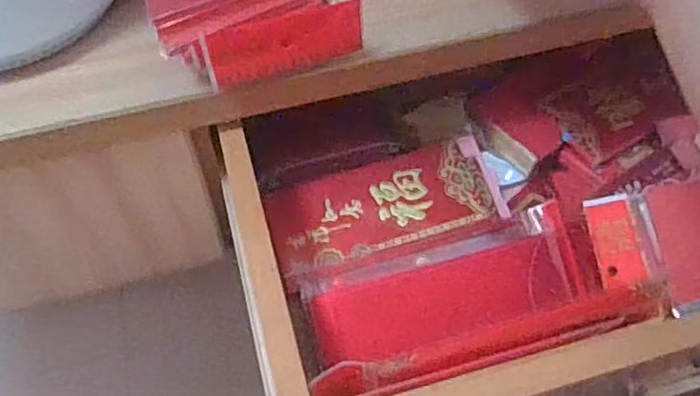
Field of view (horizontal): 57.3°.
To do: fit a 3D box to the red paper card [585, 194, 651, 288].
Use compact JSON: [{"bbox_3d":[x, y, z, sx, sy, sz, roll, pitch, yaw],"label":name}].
[{"bbox_3d":[0.184,0.030,0.443,0.032,0.006,0.063,-4,71,-2],"label":"red paper card"}]

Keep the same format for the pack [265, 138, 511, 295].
[{"bbox_3d":[0.028,0.012,0.509,0.178,0.017,0.099,-13,53,-9],"label":"pack"}]

